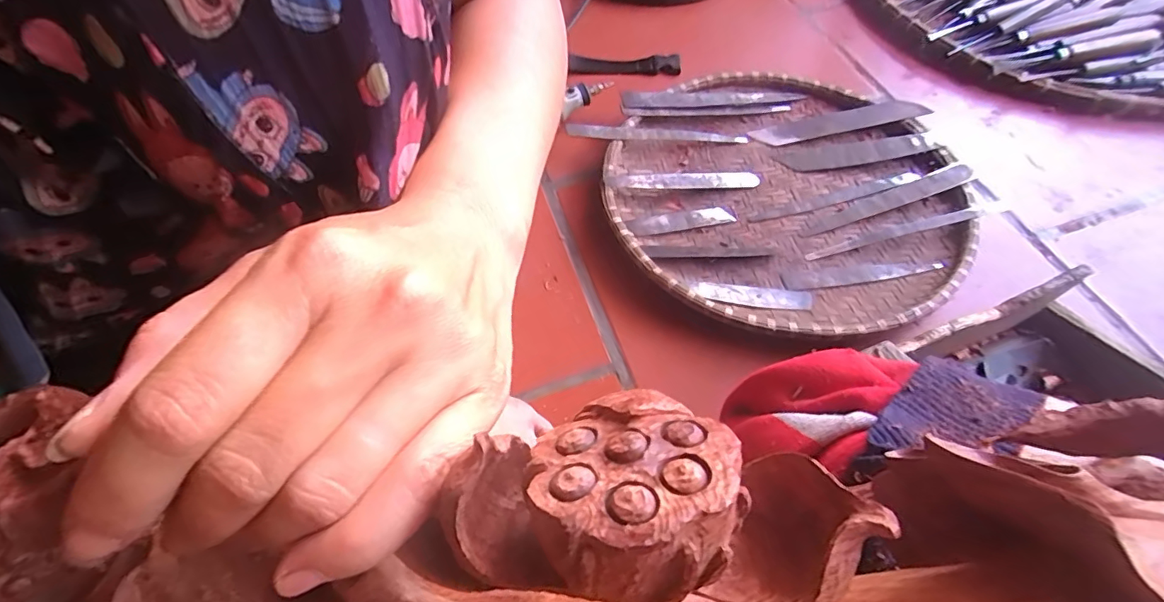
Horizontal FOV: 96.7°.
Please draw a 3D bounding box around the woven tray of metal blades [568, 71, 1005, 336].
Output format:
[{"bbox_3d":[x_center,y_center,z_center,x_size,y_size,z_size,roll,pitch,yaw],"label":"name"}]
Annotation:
[{"bbox_3d":[0.196,-0.111,0.514,0.336,0.032,0.328,-21,60,-10],"label":"woven tray of metal blades"}]

